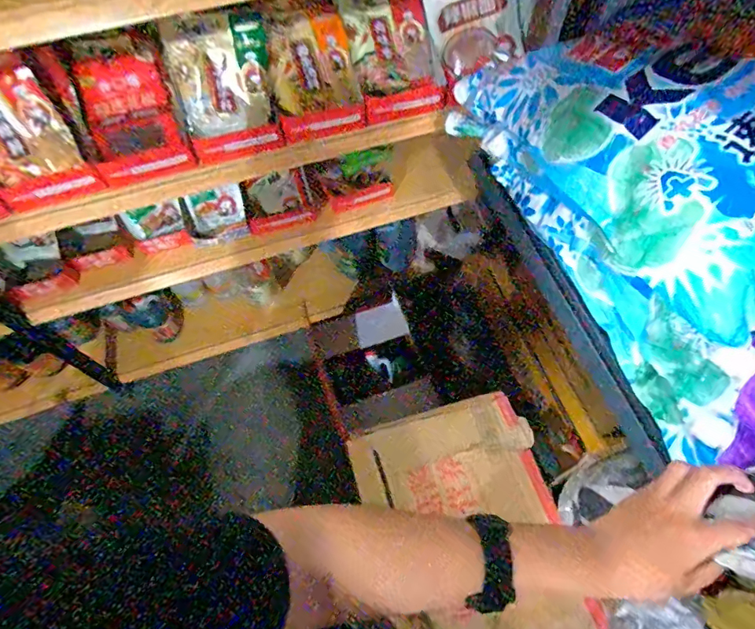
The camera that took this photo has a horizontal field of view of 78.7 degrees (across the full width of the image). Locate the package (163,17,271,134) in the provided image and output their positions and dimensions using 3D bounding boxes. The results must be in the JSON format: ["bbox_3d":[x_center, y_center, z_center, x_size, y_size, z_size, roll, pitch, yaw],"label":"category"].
[{"bbox_3d":[-0.261,-0.399,0.786,0.156,0.158,0.020,-19,33,-12],"label":"package"}]

